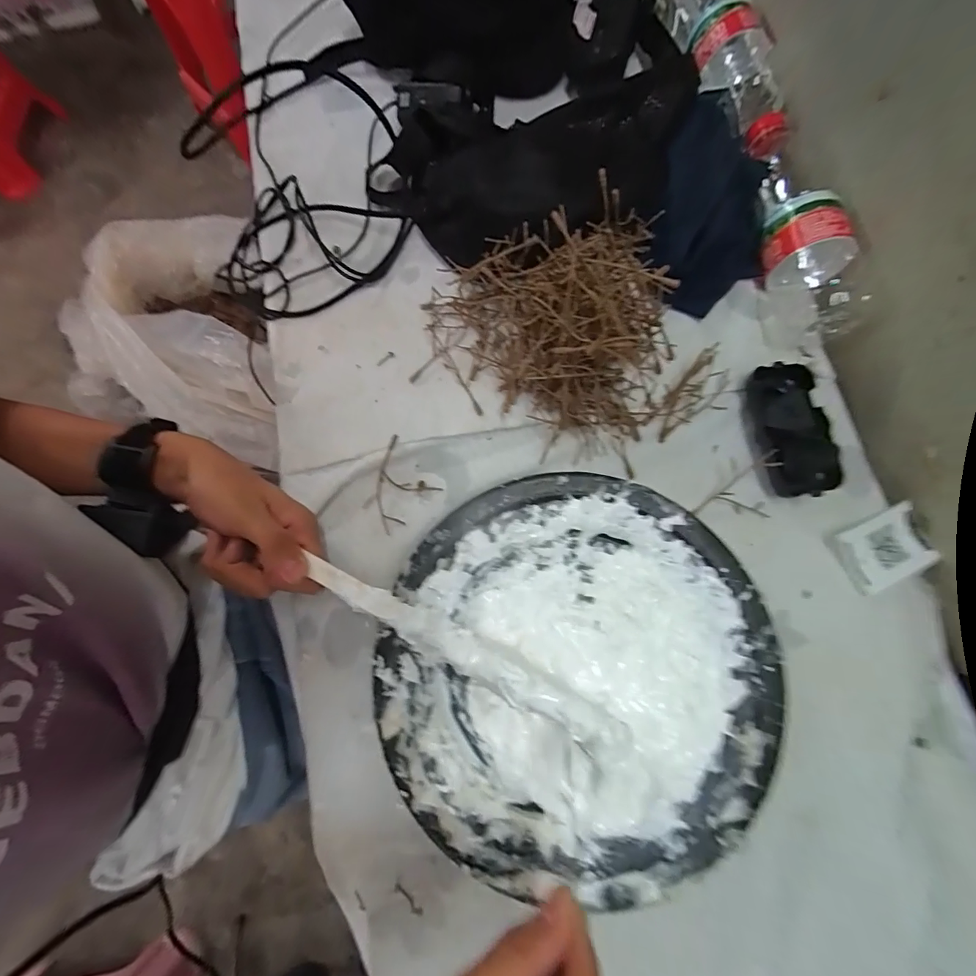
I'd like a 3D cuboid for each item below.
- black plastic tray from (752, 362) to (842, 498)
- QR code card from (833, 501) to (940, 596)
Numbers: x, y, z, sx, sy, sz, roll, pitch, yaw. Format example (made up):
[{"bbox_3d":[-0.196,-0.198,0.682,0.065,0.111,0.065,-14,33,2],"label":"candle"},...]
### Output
[{"bbox_3d":[0.250,-0.046,0.353,0.042,0.026,0.106,-3,78,-1],"label":"black plastic tray"},{"bbox_3d":[0.316,0.048,0.338,0.081,0.018,0.051,-21,79,-4],"label":"QR code card"}]

